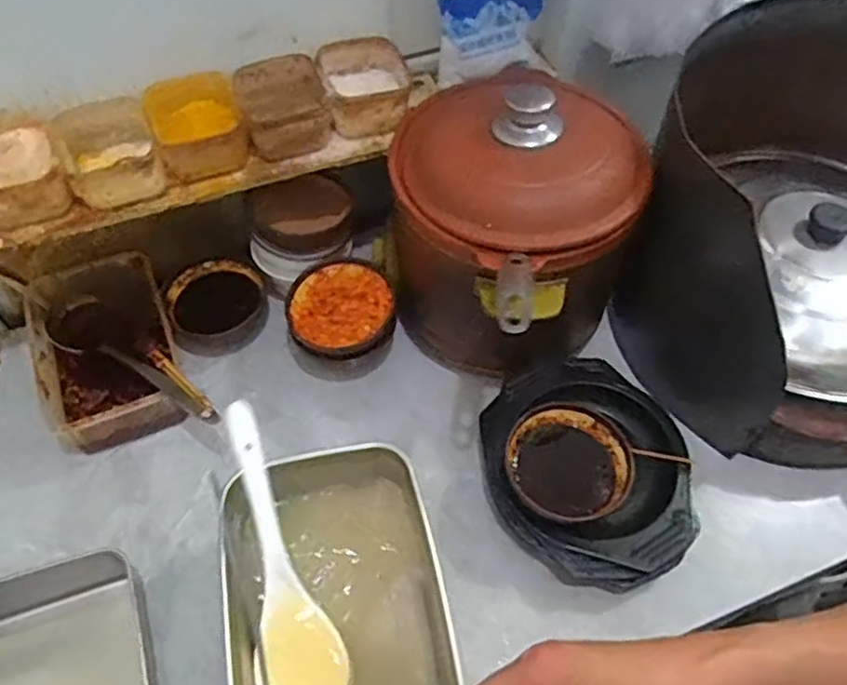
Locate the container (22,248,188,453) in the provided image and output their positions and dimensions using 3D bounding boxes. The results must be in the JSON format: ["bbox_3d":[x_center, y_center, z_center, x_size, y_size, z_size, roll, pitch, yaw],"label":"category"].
[{"bbox_3d":[-0.337,0.008,0.734,0.139,0.067,0.213,-21,60,-13],"label":"container"}]

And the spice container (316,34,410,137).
[{"bbox_3d":[-0.057,-0.249,0.665,0.085,0.049,0.081,-11,59,-8],"label":"spice container"}]

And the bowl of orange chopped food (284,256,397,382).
[{"bbox_3d":[-0.089,-0.020,0.747,0.115,0.076,0.121,0,58,-1],"label":"bowl of orange chopped food"}]

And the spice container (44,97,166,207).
[{"bbox_3d":[-0.282,-0.173,0.622,0.080,0.047,0.092,-22,61,-14],"label":"spice container"}]

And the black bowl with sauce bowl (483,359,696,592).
[{"bbox_3d":[0.156,0.116,0.657,0.186,0.061,0.221,-2,58,-2],"label":"black bowl with sauce bowl"}]

